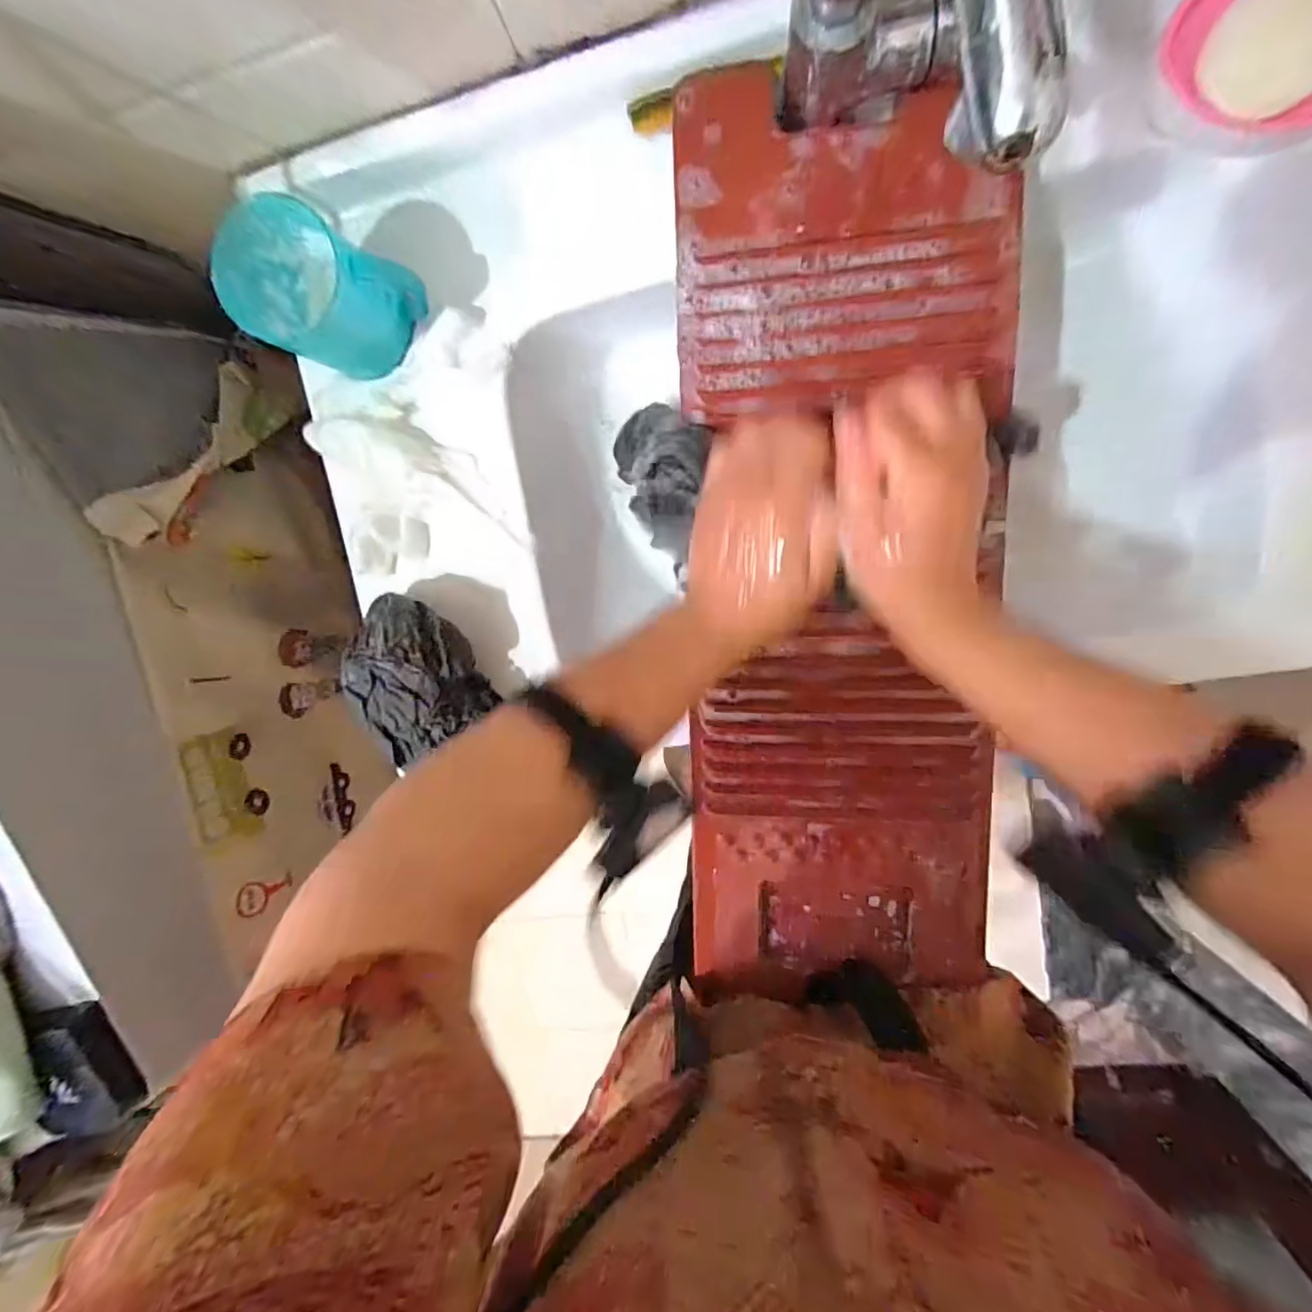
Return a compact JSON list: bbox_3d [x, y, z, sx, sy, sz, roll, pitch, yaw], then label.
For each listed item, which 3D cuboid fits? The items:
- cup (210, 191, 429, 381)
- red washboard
[{"bbox_3d":[-0.222,-0.241,0.395,0.084,0.086,0.086,1,99,8],"label":"cup"},{"bbox_3d":[0.121,-0.048,0.386,0.195,0.029,0.581,-2,99,5],"label":"red washboard"}]

